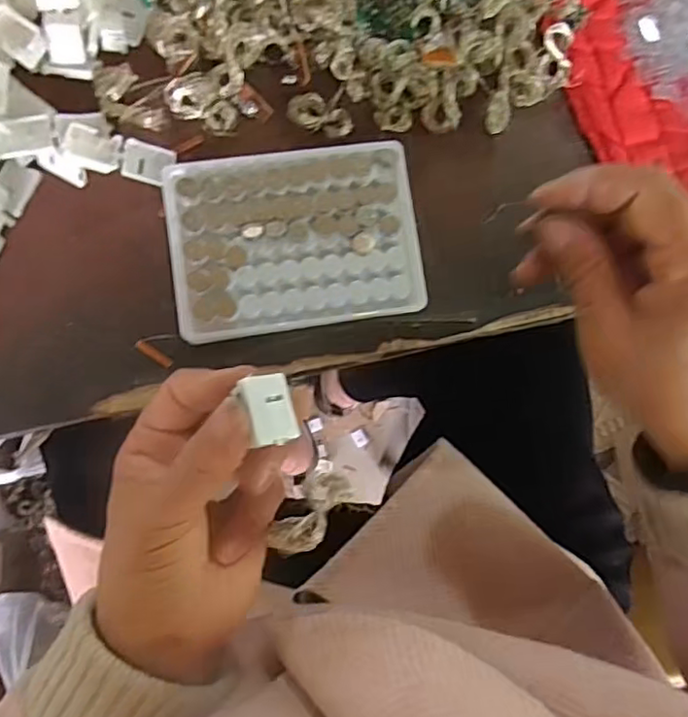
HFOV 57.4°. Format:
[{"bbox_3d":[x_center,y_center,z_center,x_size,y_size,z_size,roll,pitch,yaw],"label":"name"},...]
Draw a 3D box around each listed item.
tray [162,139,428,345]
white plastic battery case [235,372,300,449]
[{"bbox_3d":[-0.026,-0.064,0.339,0.129,0.017,0.094,-8,85,-8],"label":"tray"},{"bbox_3d":[-0.031,0.020,0.246,0.021,0.011,0.025,-10,81,-40],"label":"white plastic battery case"}]

